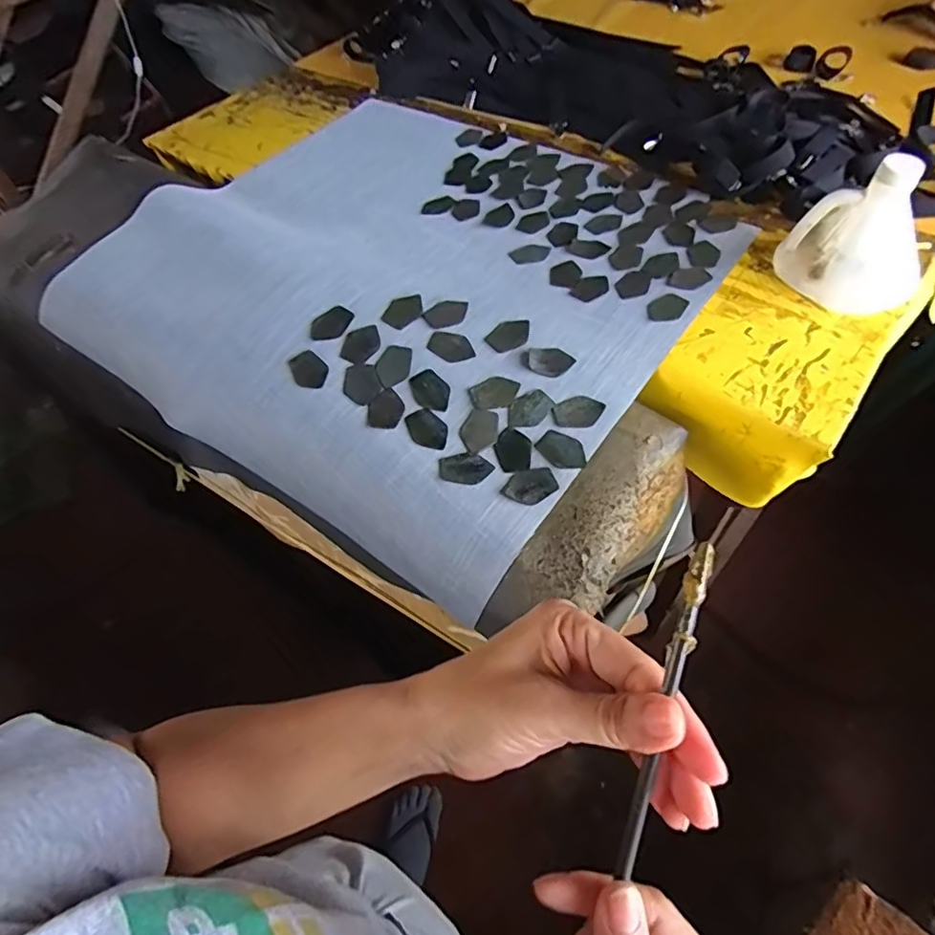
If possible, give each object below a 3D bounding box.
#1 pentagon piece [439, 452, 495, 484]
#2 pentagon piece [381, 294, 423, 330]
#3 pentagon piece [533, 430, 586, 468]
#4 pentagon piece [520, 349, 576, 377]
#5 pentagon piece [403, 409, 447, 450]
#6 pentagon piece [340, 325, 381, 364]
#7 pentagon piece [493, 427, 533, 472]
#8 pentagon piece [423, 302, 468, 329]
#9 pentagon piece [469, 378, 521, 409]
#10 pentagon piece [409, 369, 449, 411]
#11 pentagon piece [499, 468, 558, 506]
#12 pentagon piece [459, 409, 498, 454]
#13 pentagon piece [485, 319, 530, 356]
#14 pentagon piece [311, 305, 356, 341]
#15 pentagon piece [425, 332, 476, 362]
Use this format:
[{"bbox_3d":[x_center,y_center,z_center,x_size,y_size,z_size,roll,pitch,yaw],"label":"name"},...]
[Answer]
[{"bbox_3d":[-0.001,0.000,0.585,0.054,0.005,0.034,-2,58,5],"label":"pentagon piece"},{"bbox_3d":[-0.075,-0.186,0.675,0.054,0.004,0.040,-39,69,-18],"label":"pentagon piece"},{"bbox_3d":[0.099,-0.018,0.592,0.038,0.004,0.055,-40,62,-18],"label":"pentagon piece"},{"bbox_3d":[0.090,-0.118,0.637,0.057,0.007,0.036,-1,58,6],"label":"pentagon piece"},{"bbox_3d":[-0.042,-0.039,0.609,0.037,0.009,0.052,-28,59,-11],"label":"pentagon piece"},{"bbox_3d":[-0.123,-0.140,0.655,0.045,0.004,0.046,-11,70,-8],"label":"pentagon piece"},{"bbox_3d":[0.048,-0.018,0.598,0.037,0.004,0.052,1,58,7],"label":"pentagon piece"},{"bbox_3d":[-0.024,-0.182,0.672,0.052,0.004,0.036,-26,70,-9],"label":"pentagon piece"},{"bbox_3d":[0.031,-0.082,0.627,0.054,0.004,0.036,-14,69,-7],"label":"pentagon piece"},{"bbox_3d":[-0.040,-0.084,0.630,0.037,0.008,0.055,-32,60,-14],"label":"pentagon piece"},{"bbox_3d":[0.063,0.019,0.574,0.053,0.005,0.038,-31,60,-13],"label":"pentagon piece"},{"bbox_3d":[0.013,-0.039,0.607,0.036,0.008,0.051,10,60,12],"label":"pentagon piece"},{"bbox_3d":[0.049,-0.154,0.658,0.057,0.004,0.040,-32,60,-14],"label":"pentagon piece"},{"bbox_3d":[-0.159,-0.166,0.665,0.038,0.010,0.054,30,66,22],"label":"pentagon piece"},{"bbox_3d":[-0.018,-0.139,0.652,0.054,0.004,0.035,30,66,22],"label":"pentagon piece"}]

